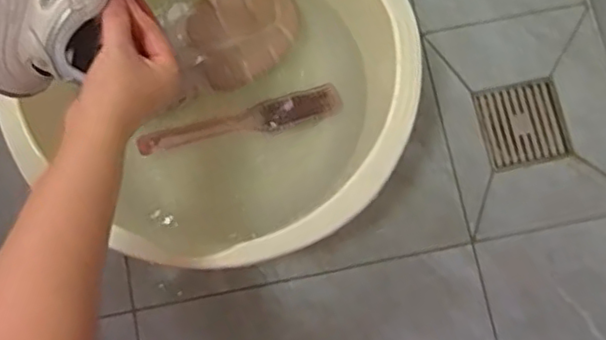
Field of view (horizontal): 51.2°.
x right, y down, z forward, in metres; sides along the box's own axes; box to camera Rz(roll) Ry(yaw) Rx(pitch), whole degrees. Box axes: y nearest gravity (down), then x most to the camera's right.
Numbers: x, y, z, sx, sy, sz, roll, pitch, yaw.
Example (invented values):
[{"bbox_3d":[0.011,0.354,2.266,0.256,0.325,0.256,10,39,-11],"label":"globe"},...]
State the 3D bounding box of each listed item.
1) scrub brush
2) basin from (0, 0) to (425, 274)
[{"bbox_3d":[-0.068,-0.055,0.705,0.224,0.032,0.033,-17,80,-2],"label":"scrub brush"},{"bbox_3d":[-0.062,-0.079,0.675,0.332,0.184,0.364,0,80,1],"label":"basin"}]

